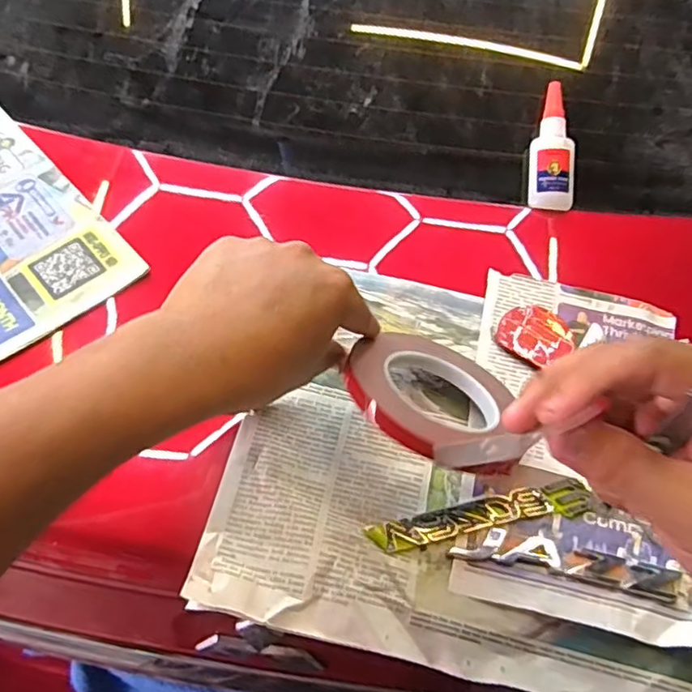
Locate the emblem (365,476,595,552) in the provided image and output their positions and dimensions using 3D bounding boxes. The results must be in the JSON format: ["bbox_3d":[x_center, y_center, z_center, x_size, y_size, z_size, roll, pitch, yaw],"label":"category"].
[{"bbox_3d":[0.086,0.105,0.376,0.146,0.007,0.023,-7,53,-11],"label":"emblem"}]

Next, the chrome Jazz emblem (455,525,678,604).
[{"bbox_3d":[0.134,0.130,0.363,0.134,0.005,0.022,11,52,3],"label":"chrome Jazz emblem"}]

